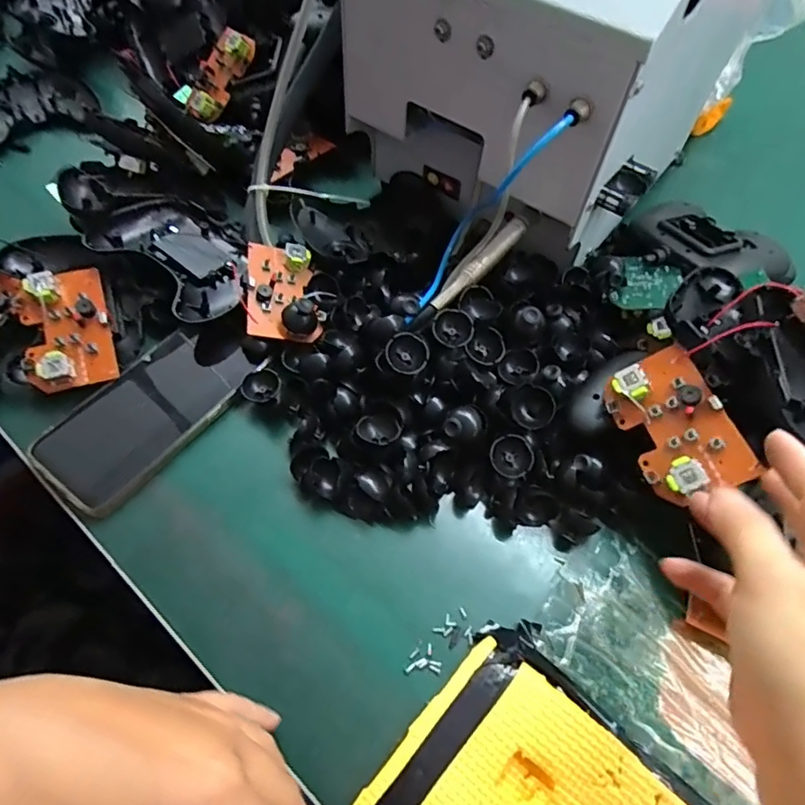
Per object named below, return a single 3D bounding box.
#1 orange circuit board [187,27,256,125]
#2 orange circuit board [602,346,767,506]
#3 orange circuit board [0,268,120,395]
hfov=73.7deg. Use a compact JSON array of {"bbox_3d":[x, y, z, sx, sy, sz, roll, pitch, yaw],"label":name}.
[{"bbox_3d":[-0.188,-0.329,0.541,0.053,0.015,0.090,34,96,17],"label":"orange circuit board"},{"bbox_3d":[0.163,0.012,0.325,0.055,0.013,0.090,-27,63,16],"label":"orange circuit board"},{"bbox_3d":[-0.281,-0.058,0.391,0.155,0.031,0.099,4,58,-1],"label":"orange circuit board"}]

